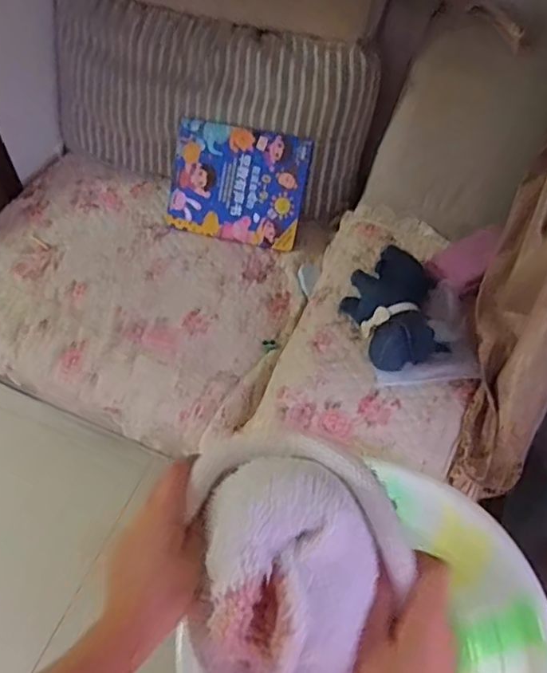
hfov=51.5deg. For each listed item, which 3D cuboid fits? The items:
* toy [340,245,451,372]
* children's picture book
[{"bbox_3d":[0.215,-0.038,0.990,0.141,0.087,0.217,-11,56,-9],"label":"toy"},{"bbox_3d":[-0.079,-0.332,1.247,0.292,0.018,0.234,13,101,5],"label":"children's picture book"}]

